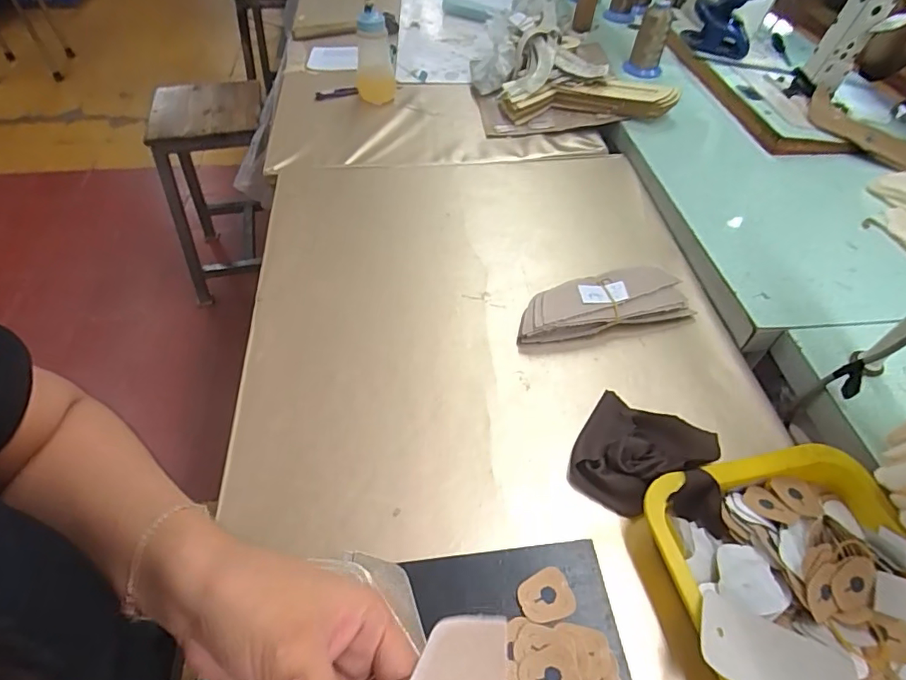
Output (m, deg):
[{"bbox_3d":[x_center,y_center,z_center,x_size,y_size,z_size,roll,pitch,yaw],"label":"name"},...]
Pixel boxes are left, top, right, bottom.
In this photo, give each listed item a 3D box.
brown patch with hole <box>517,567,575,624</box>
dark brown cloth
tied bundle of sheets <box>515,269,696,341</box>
[{"bbox_3d":[0.067,0.187,0.370,0.039,0.004,0.033,-11,52,-9],"label":"brown patch with hole"},{"bbox_3d":[0.174,0.101,0.447,0.119,0.039,0.104,21,54,16],"label":"dark brown cloth"},{"bbox_3d":[0.165,-0.040,0.563,0.193,0.032,0.065,-10,52,-8],"label":"tied bundle of sheets"}]

